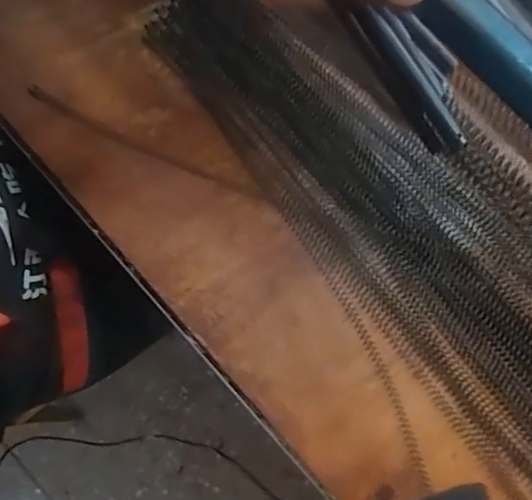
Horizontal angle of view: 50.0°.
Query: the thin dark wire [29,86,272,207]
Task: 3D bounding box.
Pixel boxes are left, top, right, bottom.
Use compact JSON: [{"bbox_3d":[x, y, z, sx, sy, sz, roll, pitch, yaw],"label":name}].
[{"bbox_3d":[-0.097,-0.083,0.464,0.213,0.010,0.010,25,78,5],"label":"thin dark wire"}]

